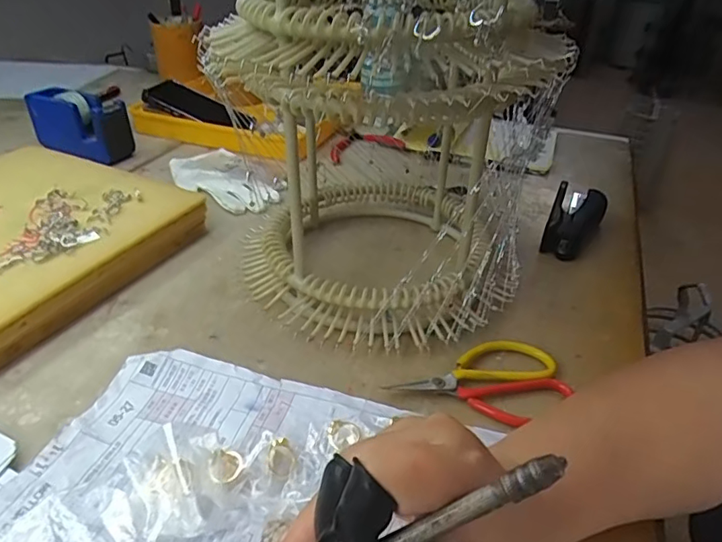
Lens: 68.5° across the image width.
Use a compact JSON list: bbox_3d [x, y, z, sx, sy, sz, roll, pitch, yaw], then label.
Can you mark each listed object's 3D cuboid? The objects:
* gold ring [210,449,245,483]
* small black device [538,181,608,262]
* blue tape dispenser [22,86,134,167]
[{"bbox_3d":[-0.076,0.110,0.301,0.019,0.004,0.019,11,42,-10],"label":"gold ring"},{"bbox_3d":[0.220,-0.052,0.550,0.049,0.032,0.112,18,37,23],"label":"small black device"},{"bbox_3d":[-0.361,-0.187,0.680,0.134,0.071,0.047,14,36,17],"label":"blue tape dispenser"}]

